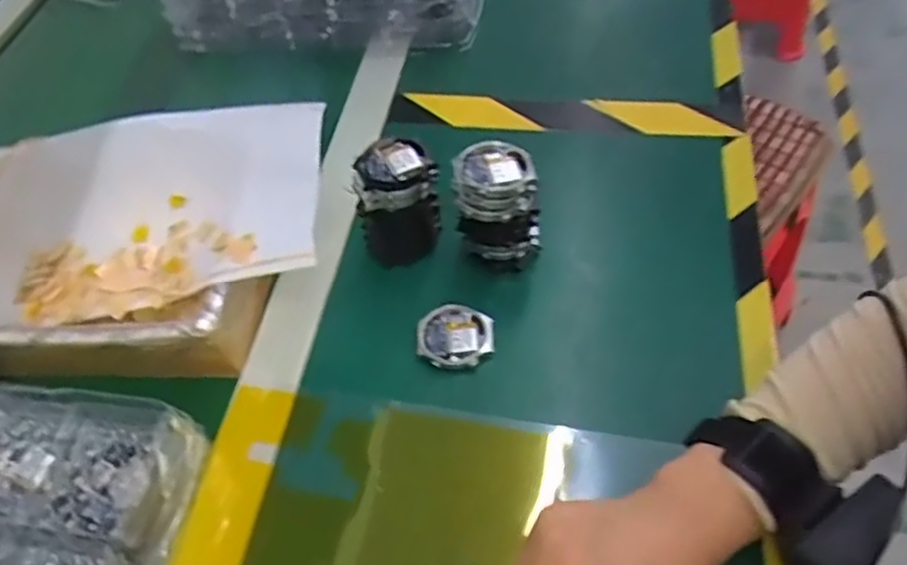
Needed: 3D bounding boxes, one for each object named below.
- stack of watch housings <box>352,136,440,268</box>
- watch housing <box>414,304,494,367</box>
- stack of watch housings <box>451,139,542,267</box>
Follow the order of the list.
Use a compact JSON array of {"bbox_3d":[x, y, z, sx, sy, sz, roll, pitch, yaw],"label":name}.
[{"bbox_3d":[-0.039,-0.056,0.499,0.055,0.084,0.044,-14,52,-4],"label":"stack of watch housings"},{"bbox_3d":[0.001,0.035,0.470,0.051,0.006,0.045,-6,52,2],"label":"watch housing"},{"bbox_3d":[0.031,-0.048,0.485,0.055,0.089,0.049,-2,52,5],"label":"stack of watch housings"}]

